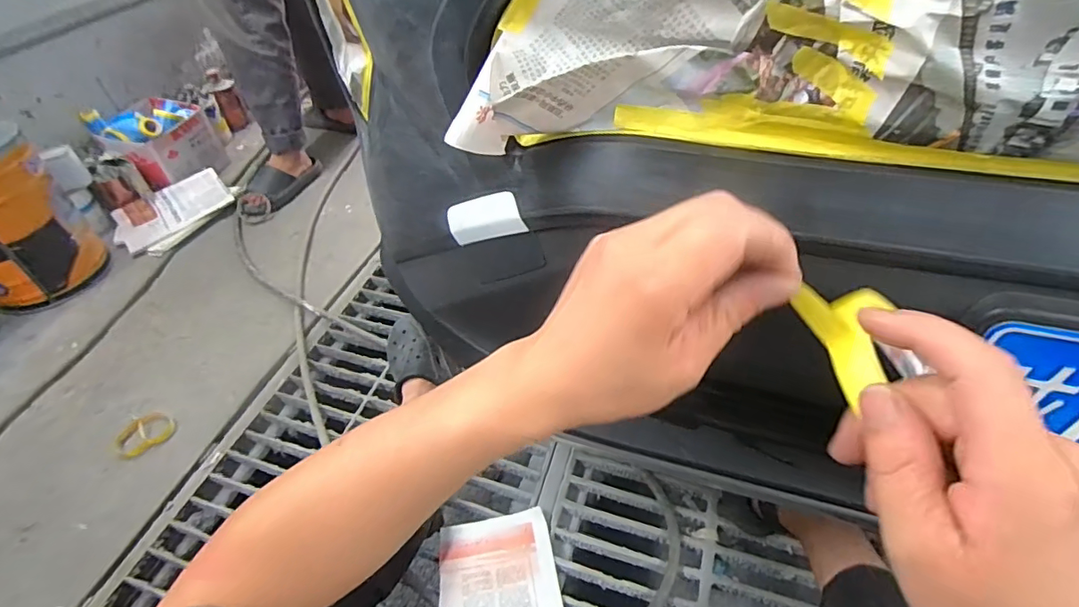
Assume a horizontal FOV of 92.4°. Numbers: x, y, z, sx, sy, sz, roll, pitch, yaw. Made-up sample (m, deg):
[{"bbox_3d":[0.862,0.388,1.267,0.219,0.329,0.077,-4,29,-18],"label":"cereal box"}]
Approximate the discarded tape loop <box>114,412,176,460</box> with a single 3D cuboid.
[{"bbox_3d":[-0.693,0.229,0.906,0.070,0.013,0.092,27,54,28],"label":"discarded tape loop"}]

